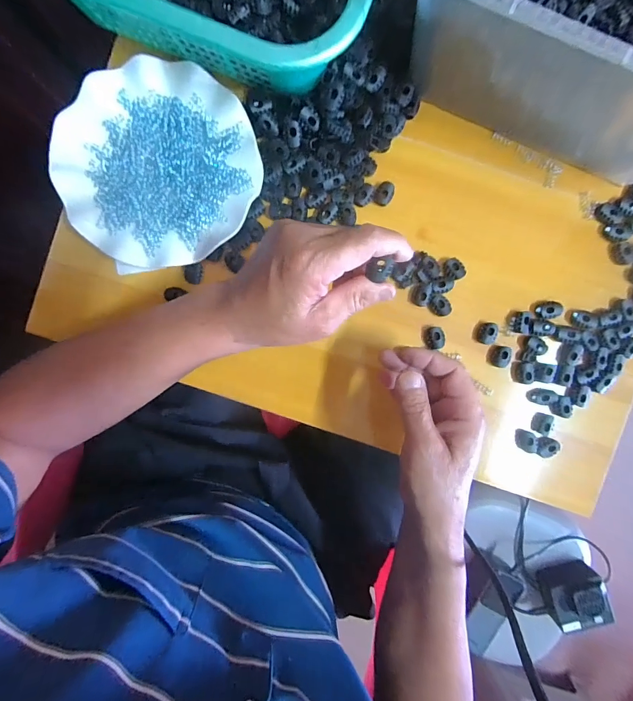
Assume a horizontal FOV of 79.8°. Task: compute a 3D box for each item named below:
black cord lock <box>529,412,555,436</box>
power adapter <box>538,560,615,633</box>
[{"bbox_3d":[0.217,0.070,0.364,0.017,0.008,0.020,23,91,-2],"label":"black cord lock"},{"bbox_3d":[0.388,0.373,0.573,0.077,0.054,0.076,-16,92,-1],"label":"power adapter"}]

